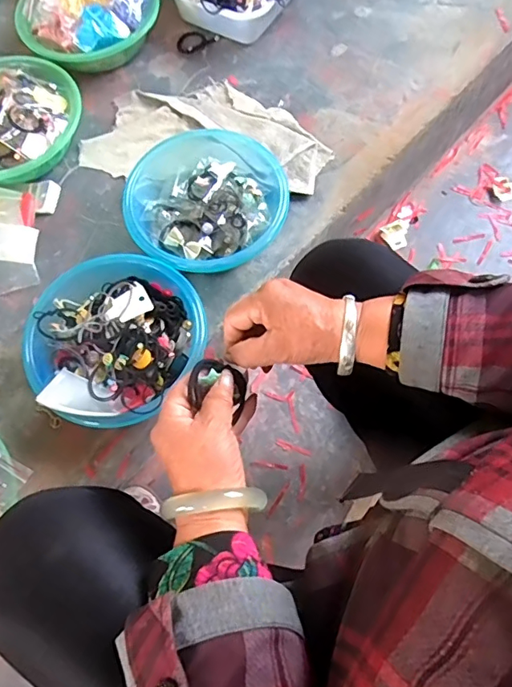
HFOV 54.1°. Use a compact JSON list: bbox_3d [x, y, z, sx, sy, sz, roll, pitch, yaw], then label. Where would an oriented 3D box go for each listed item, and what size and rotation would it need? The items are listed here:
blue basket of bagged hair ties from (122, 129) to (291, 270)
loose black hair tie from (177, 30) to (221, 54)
[{"bbox_3d":[-0.082,-0.203,0.732,0.226,0.079,0.227,-1,70,2],"label":"blue basket of bagged hair ties"},{"bbox_3d":[-0.108,-0.545,0.896,0.073,0.007,0.045,-31,72,-9],"label":"loose black hair tie"}]

